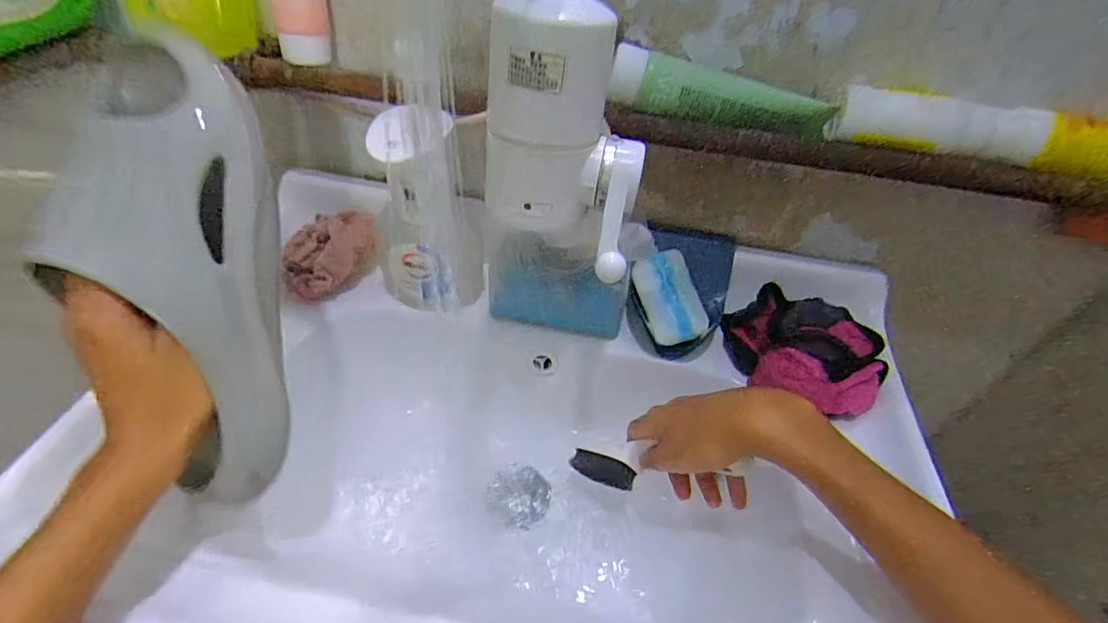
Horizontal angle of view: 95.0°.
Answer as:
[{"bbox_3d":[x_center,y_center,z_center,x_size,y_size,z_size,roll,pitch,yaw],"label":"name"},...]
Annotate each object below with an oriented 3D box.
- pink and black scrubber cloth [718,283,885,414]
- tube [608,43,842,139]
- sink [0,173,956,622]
[{"bbox_3d":[0.213,0.035,0.437,0.120,0.058,0.099,11,45,5],"label":"pink and black scrubber cloth"},{"bbox_3d":[0.125,-0.168,0.389,0.164,0.044,0.041,4,45,-3],"label":"tube"},{"bbox_3d":[-0.025,0.104,0.431,0.589,0.179,0.400,10,45,4],"label":"sink"}]

